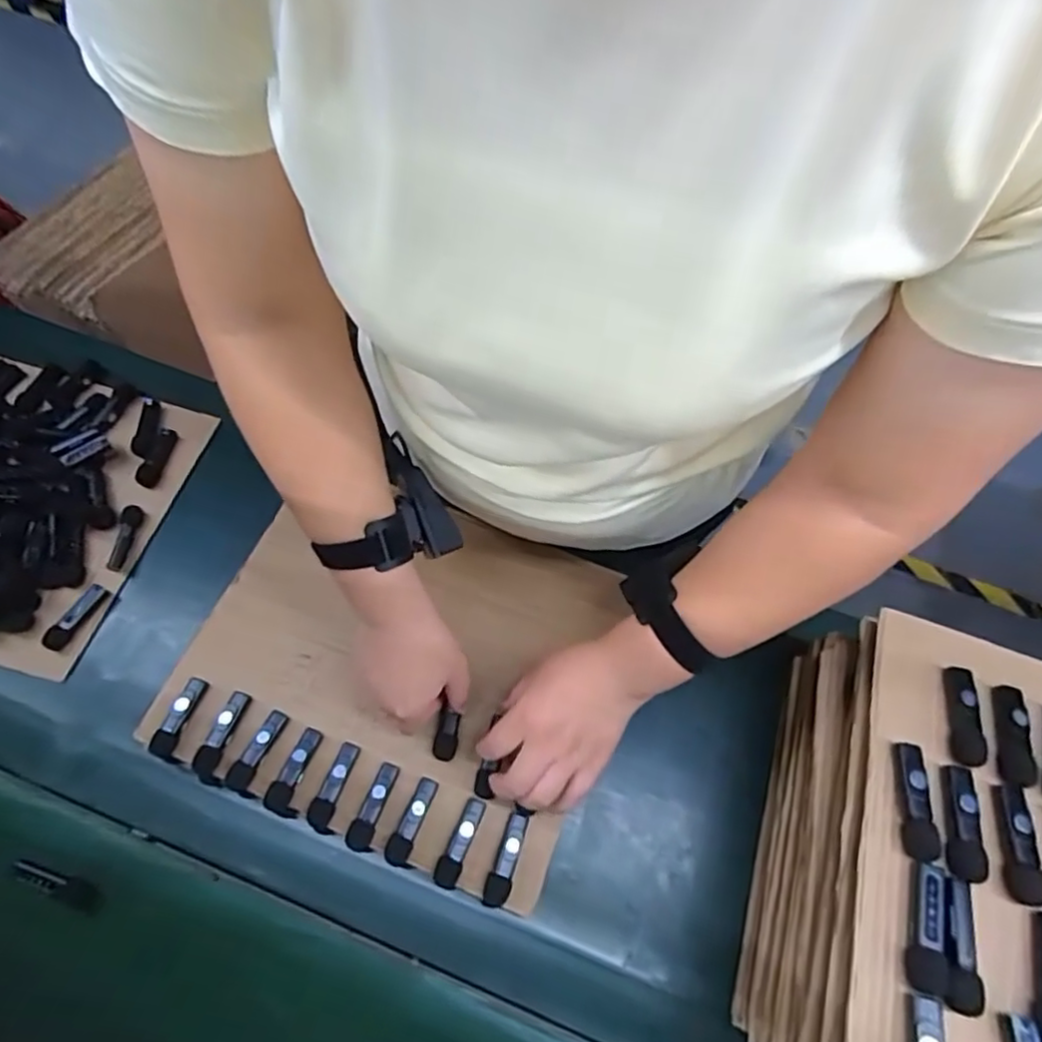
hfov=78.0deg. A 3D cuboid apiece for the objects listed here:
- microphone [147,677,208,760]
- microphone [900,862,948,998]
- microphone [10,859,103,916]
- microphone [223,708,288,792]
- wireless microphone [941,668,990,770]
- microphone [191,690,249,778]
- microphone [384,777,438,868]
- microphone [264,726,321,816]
[{"bbox_3d":[-0.280,0.159,0.522,0.018,0.013,0.065,17,67,5],"label":"microphone"},{"bbox_3d":[0.228,0.229,0.362,0.017,0.013,0.064,17,67,5],"label":"microphone"},{"bbox_3d":[-0.362,0.284,0.502,0.078,0.011,0.016,22,68,7],"label":"microphone"},{"bbox_3d":[-0.213,0.185,0.519,0.019,0.009,0.065,25,68,8],"label":"microphone"},{"bbox_3d":[0.293,0.128,0.426,0.017,0.015,0.065,13,67,3],"label":"wireless microphone"},{"bbox_3d":[-0.245,0.173,0.524,0.020,0.011,0.068,17,67,5],"label":"microphone"},{"bbox_3d":[-0.086,0.234,0.503,0.018,0.009,0.065,22,68,7],"label":"microphone"},{"bbox_3d":[-0.181,0.197,0.511,0.018,0.011,0.065,20,68,6],"label":"microphone"}]

